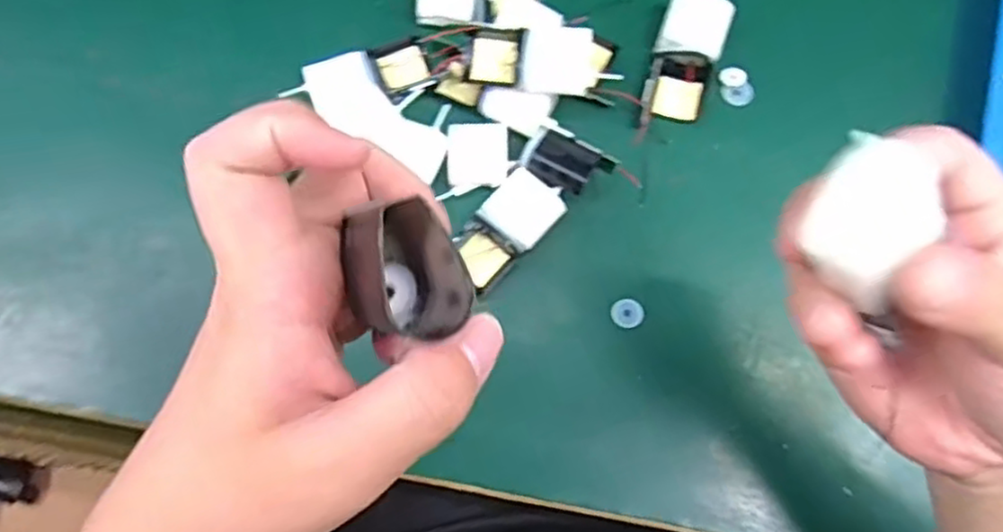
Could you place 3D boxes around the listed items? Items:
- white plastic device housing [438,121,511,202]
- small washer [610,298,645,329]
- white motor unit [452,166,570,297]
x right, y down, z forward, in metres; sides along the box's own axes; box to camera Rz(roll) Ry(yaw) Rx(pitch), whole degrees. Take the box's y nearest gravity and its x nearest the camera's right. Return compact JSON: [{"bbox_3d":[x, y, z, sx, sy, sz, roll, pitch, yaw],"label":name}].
[{"bbox_3d":[-0.015,-0.065,0.437,0.037,0.013,0.042,-1,80,0],"label":"white plastic device housing"},{"bbox_3d":[0.076,0.029,0.433,0.019,0.004,0.018,0,80,0],"label":"small washer"},{"bbox_3d":[0.002,-0.022,0.432,0.038,0.019,0.071,41,82,7],"label":"white motor unit"}]

